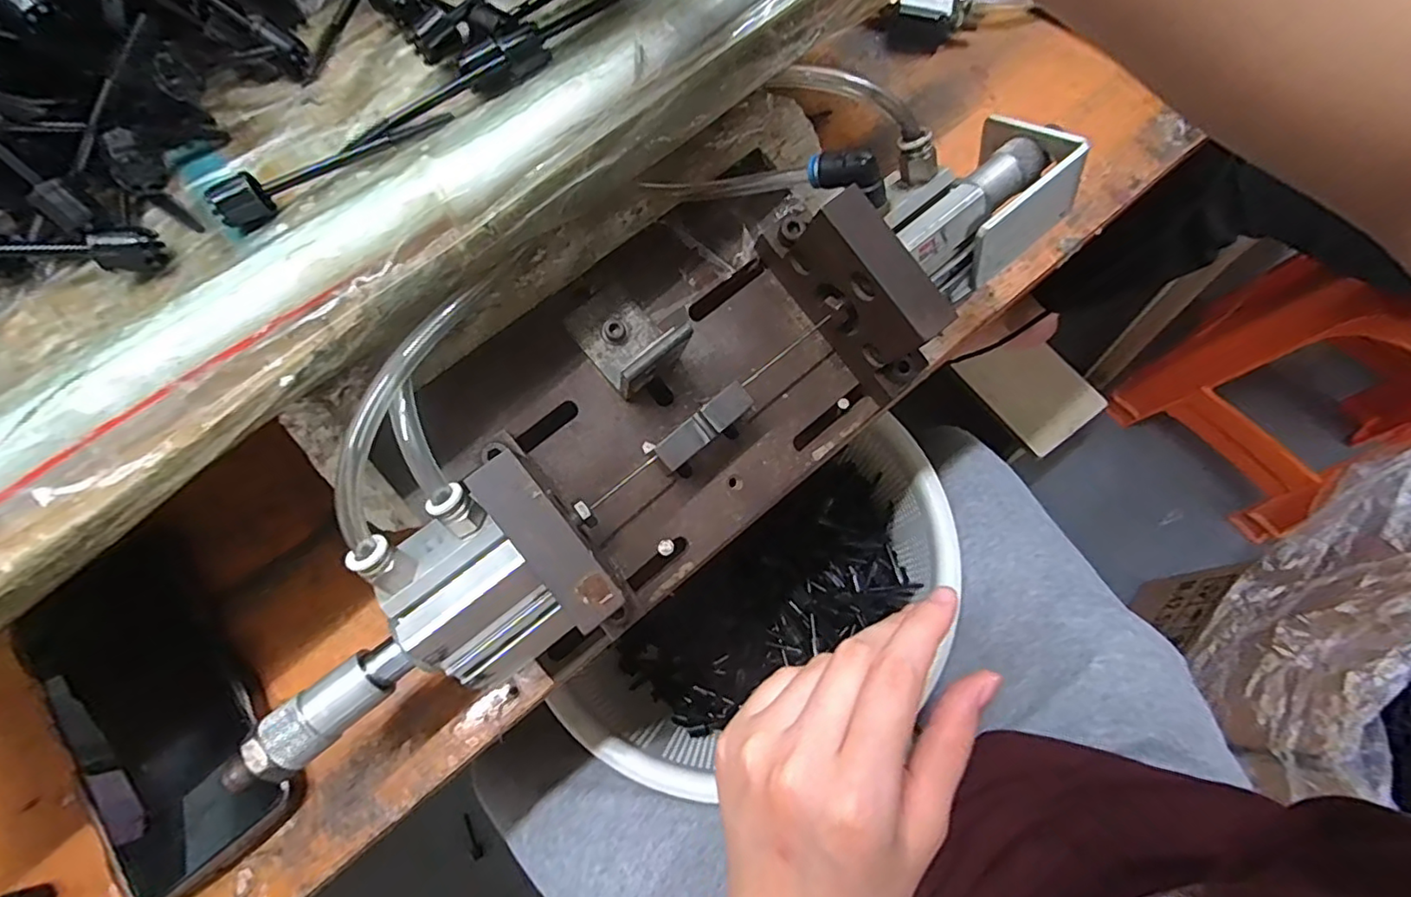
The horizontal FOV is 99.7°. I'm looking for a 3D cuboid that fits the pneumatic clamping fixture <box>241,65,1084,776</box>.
[{"bbox_3d":[-0.014,-0.041,0.283,0.420,0.115,0.150,-39,74,-11],"label":"pneumatic clamping fixture"}]

